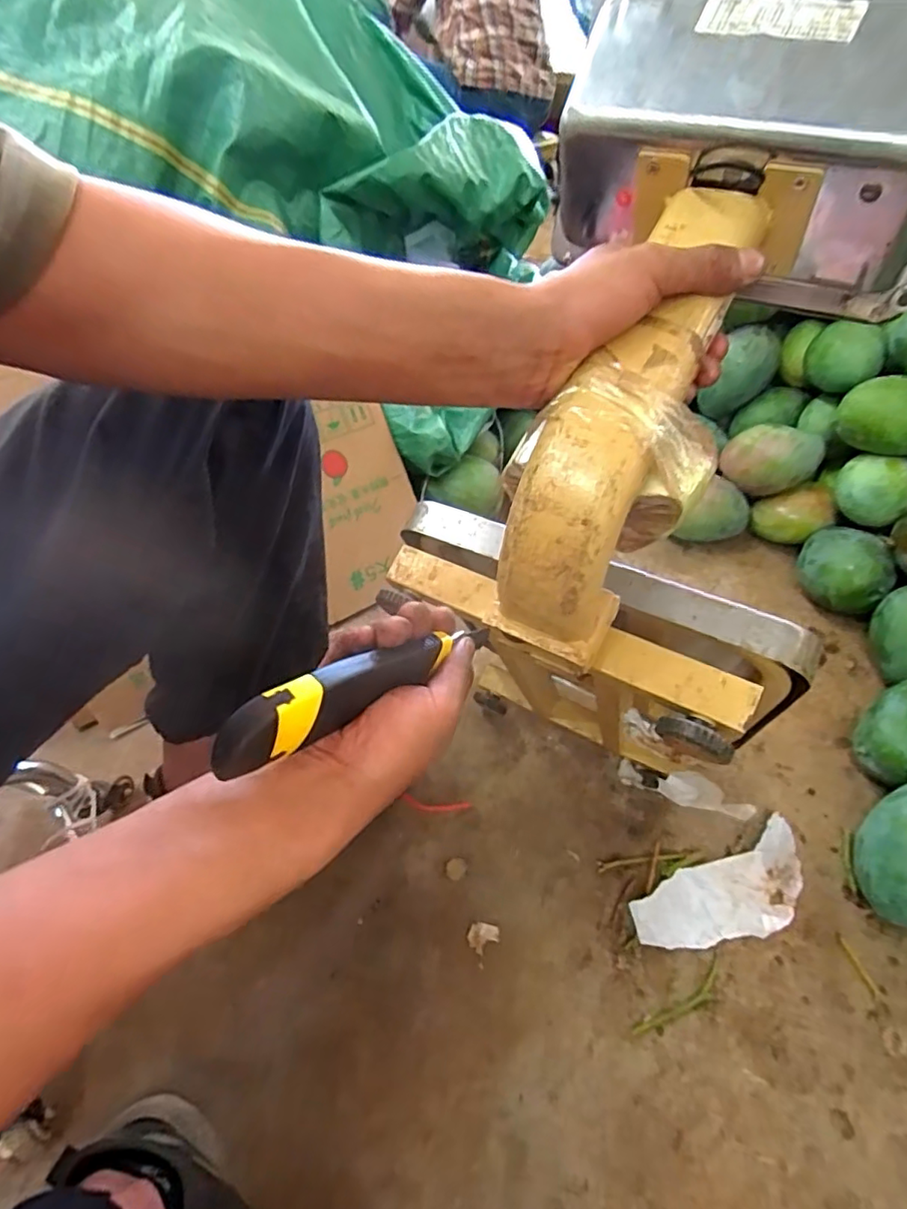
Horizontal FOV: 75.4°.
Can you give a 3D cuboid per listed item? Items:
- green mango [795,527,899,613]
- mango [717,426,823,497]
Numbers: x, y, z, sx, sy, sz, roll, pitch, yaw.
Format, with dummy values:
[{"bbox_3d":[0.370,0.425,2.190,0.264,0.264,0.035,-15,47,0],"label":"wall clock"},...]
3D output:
[{"bbox_3d":[0.508,-0.049,0.773,0.100,0.077,0.095,10,49,14],"label":"green mango"},{"bbox_3d":[0.461,-0.210,0.860,0.129,0.076,0.077,23,54,24],"label":"mango"}]

